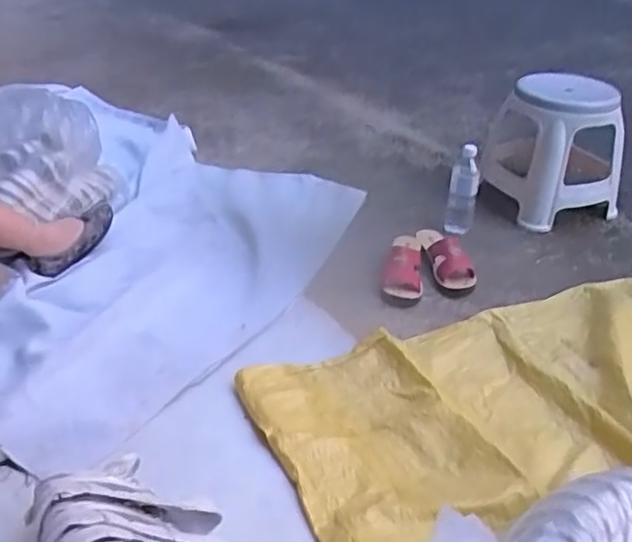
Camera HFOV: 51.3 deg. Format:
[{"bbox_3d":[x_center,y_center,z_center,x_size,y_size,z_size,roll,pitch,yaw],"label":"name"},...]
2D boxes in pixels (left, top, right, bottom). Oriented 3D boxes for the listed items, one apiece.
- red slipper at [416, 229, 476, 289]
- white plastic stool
[{"bbox_3d":[0.281,-0.034,1.462,0.080,0.072,0.199,-11,36,-12],"label":"red slipper"},{"bbox_3d":[0.628,-0.320,1.702,0.305,0.318,0.272,-9,36,-10],"label":"white plastic stool"}]

